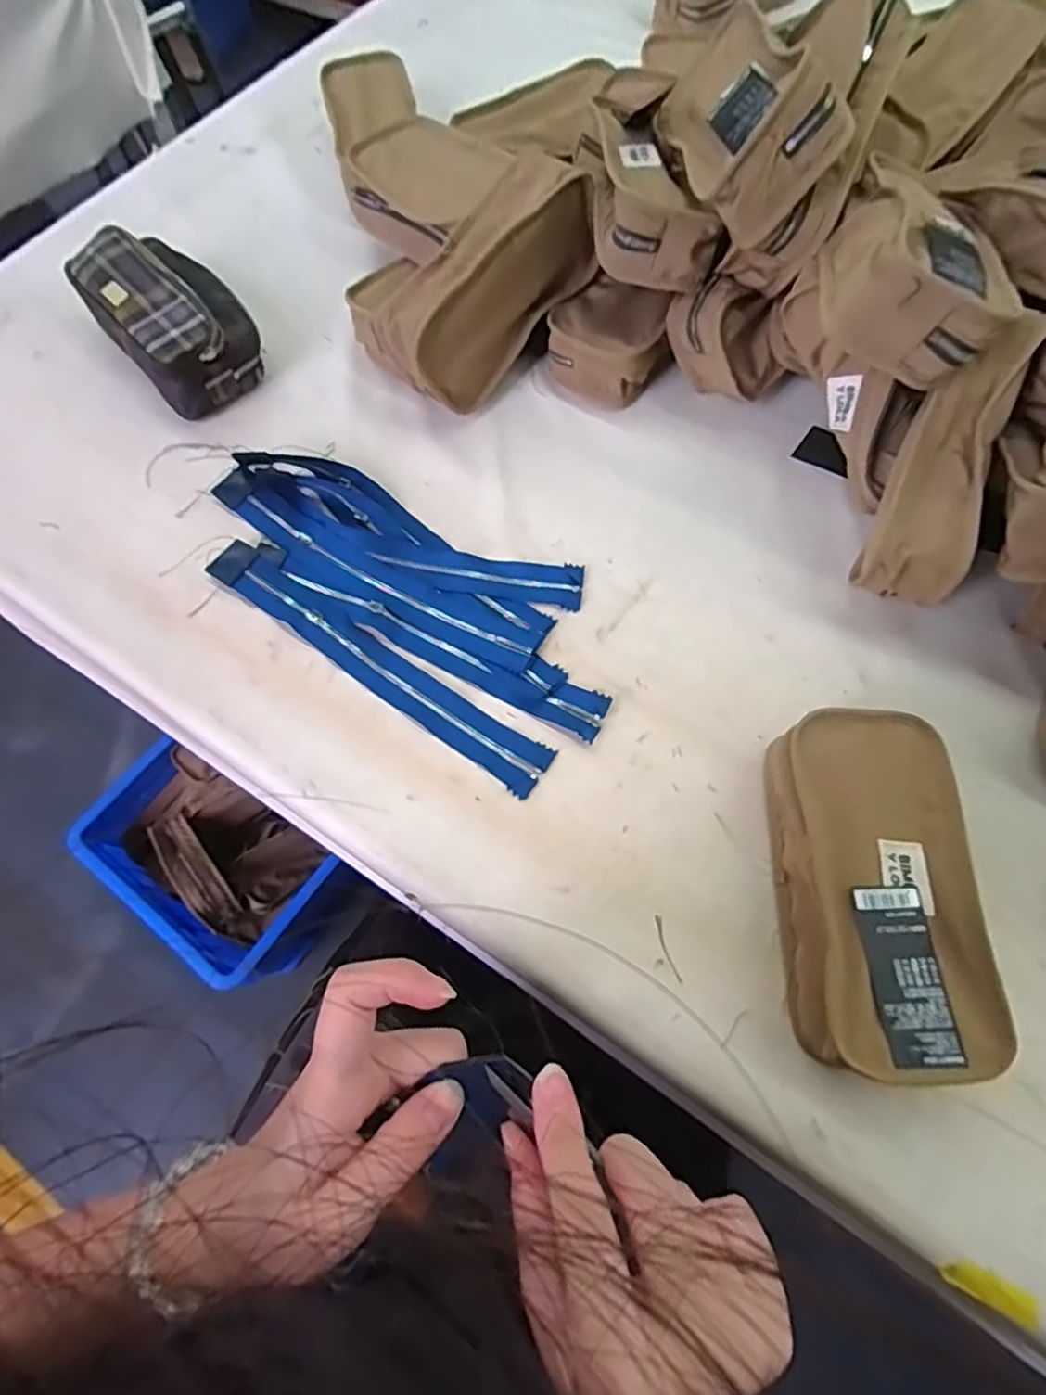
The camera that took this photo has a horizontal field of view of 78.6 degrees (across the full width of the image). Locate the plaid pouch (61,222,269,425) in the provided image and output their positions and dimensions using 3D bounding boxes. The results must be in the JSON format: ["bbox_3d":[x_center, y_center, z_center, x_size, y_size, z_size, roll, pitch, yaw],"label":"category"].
[{"bbox_3d":[-0.298,-0.324,0.544,0.104,0.067,0.169,-37,72,-14],"label":"plaid pouch"}]

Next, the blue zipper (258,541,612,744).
[{"bbox_3d":[-0.073,-0.046,0.455,0.284,0.009,0.031,27,71,11],"label":"blue zipper"}]

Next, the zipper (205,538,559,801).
[{"bbox_3d":[-0.107,-0.027,0.446,0.290,0.007,0.035,34,72,13],"label":"zipper"}]

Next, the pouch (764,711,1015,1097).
[{"bbox_3d":[0.194,0.103,0.356,0.090,0.049,0.186,1,68,1],"label":"pouch"}]

